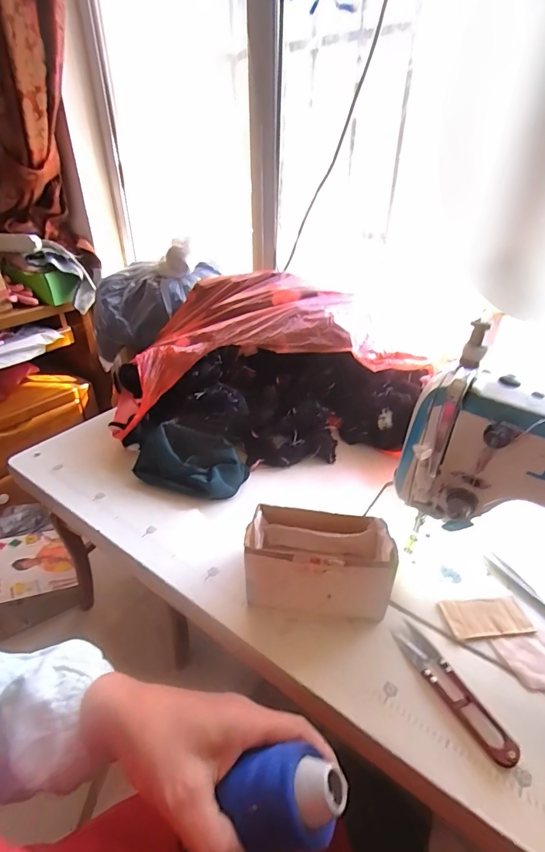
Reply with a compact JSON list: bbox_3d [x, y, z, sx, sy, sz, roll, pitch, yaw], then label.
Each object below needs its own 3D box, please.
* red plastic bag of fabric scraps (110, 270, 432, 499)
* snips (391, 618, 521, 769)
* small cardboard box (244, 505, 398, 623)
[{"bbox_3d":[-0.021,-0.099,0.658,0.450,0.189,0.391,-12,35,-18],"label":"red plastic bag of fabric scraps"},{"bbox_3d":[0.149,0.216,0.333,0.027,0.010,0.115,-19,38,-25],"label":"snips"},{"bbox_3d":[0.044,0.128,0.397,0.129,0.085,0.084,3,34,5],"label":"small cardboard box"}]

